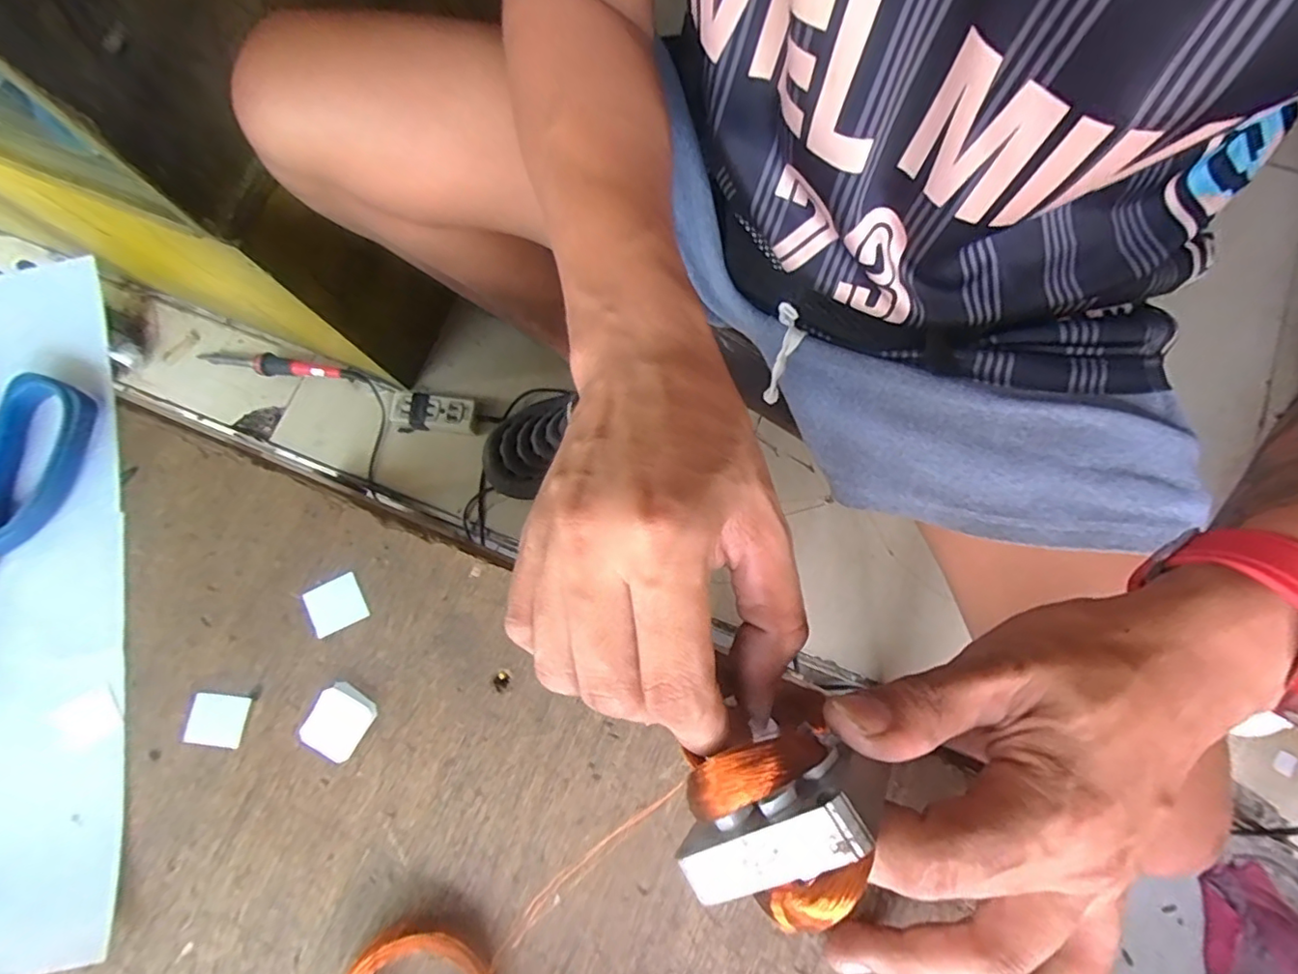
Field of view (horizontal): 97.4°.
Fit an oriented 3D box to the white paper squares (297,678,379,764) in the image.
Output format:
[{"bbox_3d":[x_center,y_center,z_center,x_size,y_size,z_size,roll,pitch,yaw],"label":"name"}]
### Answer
[{"bbox_3d":[-0.121,0.091,0.222,0.023,0.004,0.026,30,80,7],"label":"white paper squares"}]

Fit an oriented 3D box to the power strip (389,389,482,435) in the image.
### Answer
[{"bbox_3d":[-0.281,-0.097,0.751,0.117,0.022,0.048,13,78,4],"label":"power strip"}]

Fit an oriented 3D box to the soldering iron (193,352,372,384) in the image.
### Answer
[{"bbox_3d":[-0.500,-0.165,0.768,0.243,0.033,0.028,12,78,4],"label":"soldering iron"}]

